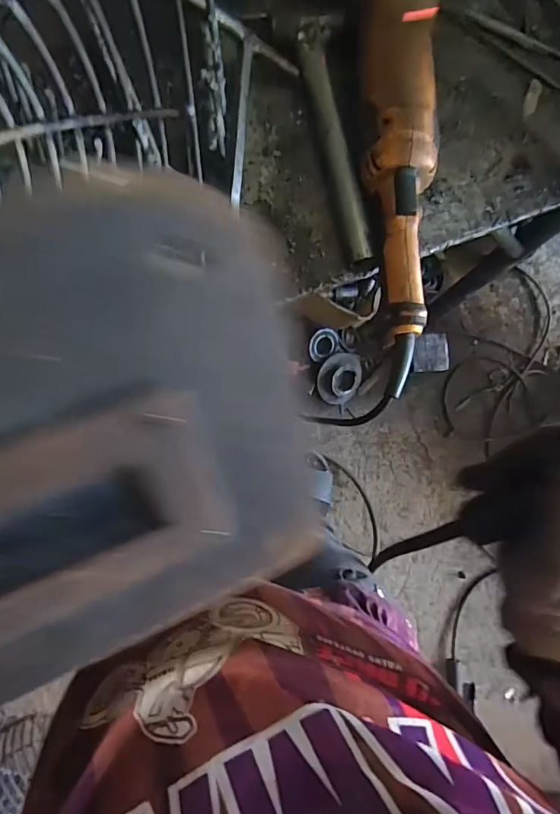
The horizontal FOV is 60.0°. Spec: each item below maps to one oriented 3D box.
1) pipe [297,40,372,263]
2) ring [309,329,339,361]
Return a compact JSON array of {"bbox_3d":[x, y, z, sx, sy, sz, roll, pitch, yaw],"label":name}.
[{"bbox_3d":[0.048,-0.228,0.422,0.019,0.015,0.212,-11,84,-7],"label":"pipe"},{"bbox_3d":[0.113,-0.162,1.243,0.086,0.012,0.074,-30,109,-7],"label":"ring"}]

